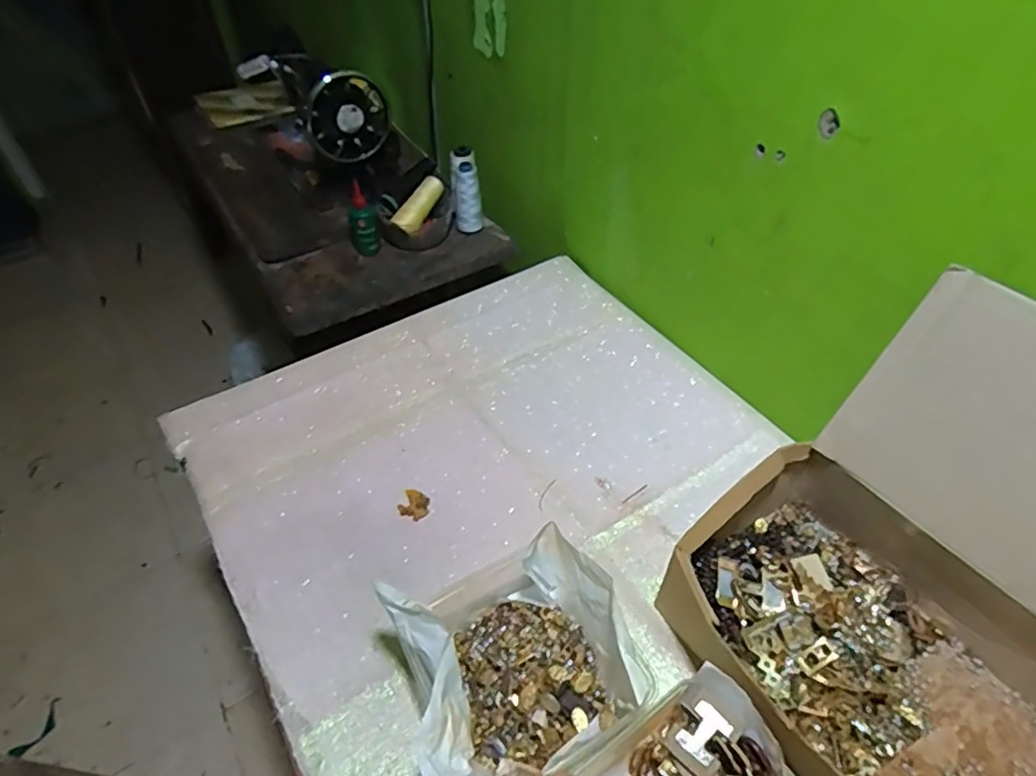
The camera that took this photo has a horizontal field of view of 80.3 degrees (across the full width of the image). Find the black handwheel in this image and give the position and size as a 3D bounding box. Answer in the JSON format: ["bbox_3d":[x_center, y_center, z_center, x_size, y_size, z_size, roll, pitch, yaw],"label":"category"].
[{"bbox_3d":[-0.269,-0.425,0.967,0.131,0.133,0.032,-21,50,-18],"label":"black handwheel"}]

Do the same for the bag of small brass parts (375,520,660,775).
[{"bbox_3d":[0.001,0.223,0.499,0.173,0.115,0.163,-20,49,-15],"label":"bag of small brass parts"}]

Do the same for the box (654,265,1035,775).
[{"bbox_3d":[0.317,0.149,0.443,0.307,0.273,0.330,-28,51,-21],"label":"box"}]

